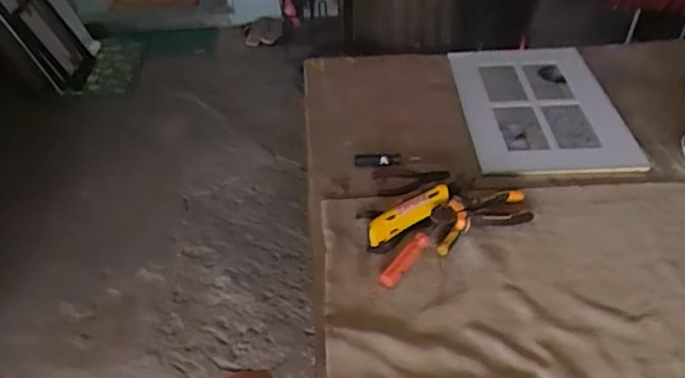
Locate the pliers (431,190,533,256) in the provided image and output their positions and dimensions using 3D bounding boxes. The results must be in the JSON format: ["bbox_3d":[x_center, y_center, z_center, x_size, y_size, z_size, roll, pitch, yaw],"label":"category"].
[{"bbox_3d":[0.185,0.034,0.733,0.147,0.035,0.052,-18,46,-17],"label":"pliers"}]

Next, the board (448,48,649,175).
[{"bbox_3d":[0.330,-0.142,0.942,0.250,0.017,0.340,1,45,-3],"label":"board"}]

